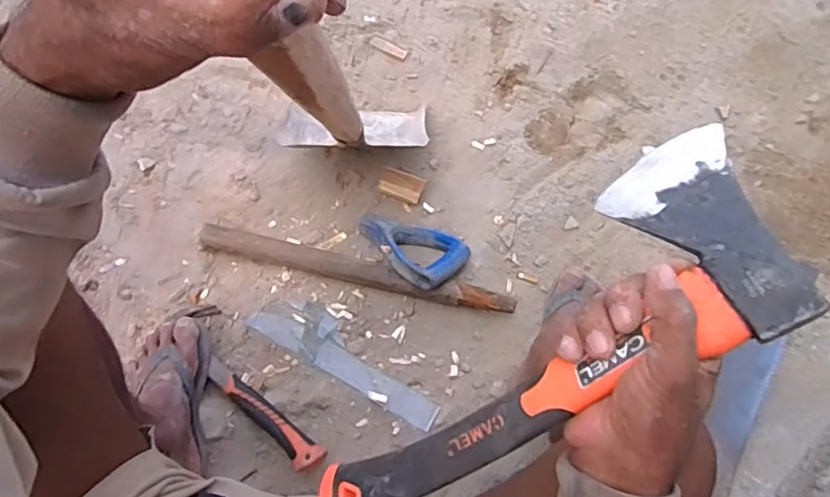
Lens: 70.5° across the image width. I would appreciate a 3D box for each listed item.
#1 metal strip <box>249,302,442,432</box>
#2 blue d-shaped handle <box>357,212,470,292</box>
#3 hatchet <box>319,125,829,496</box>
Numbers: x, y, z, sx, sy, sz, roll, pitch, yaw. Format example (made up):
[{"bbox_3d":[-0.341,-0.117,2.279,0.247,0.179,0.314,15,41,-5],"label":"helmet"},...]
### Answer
[{"bbox_3d":[-0.100,0.161,0.891,0.312,0.004,0.081,28,65,11],"label":"metal strip"},{"bbox_3d":[-0.008,-0.003,0.951,0.177,0.046,0.120,28,39,22],"label":"blue d-shaped handle"},{"bbox_3d":[0.081,0.083,0.375,0.352,0.035,0.124,-44,69,10],"label":"hatchet"}]

